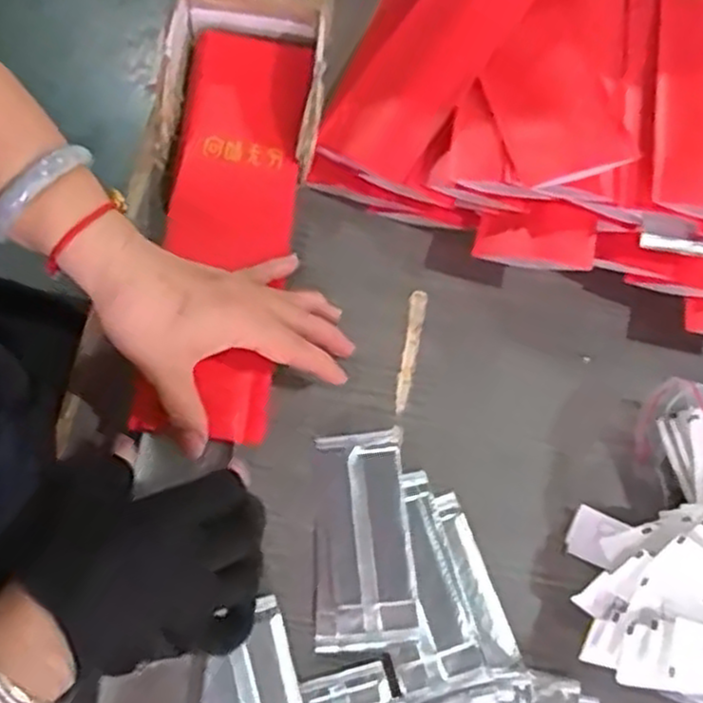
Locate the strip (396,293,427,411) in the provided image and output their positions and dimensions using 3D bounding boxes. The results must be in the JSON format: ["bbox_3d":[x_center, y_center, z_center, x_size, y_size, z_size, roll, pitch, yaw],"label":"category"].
[{"bbox_3d":[0.038,-0.001,0.495,0.011,0.004,0.083,12,72,0],"label":"strip"}]

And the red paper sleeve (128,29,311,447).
[{"bbox_3d":[-0.078,-0.084,0.484,0.082,0.030,0.282,1,70,1],"label":"red paper sleeve"}]

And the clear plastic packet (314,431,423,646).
[{"bbox_3d":[0.006,0.110,0.449,0.057,0.006,0.125,-2,73,-5],"label":"clear plastic packet"}]

